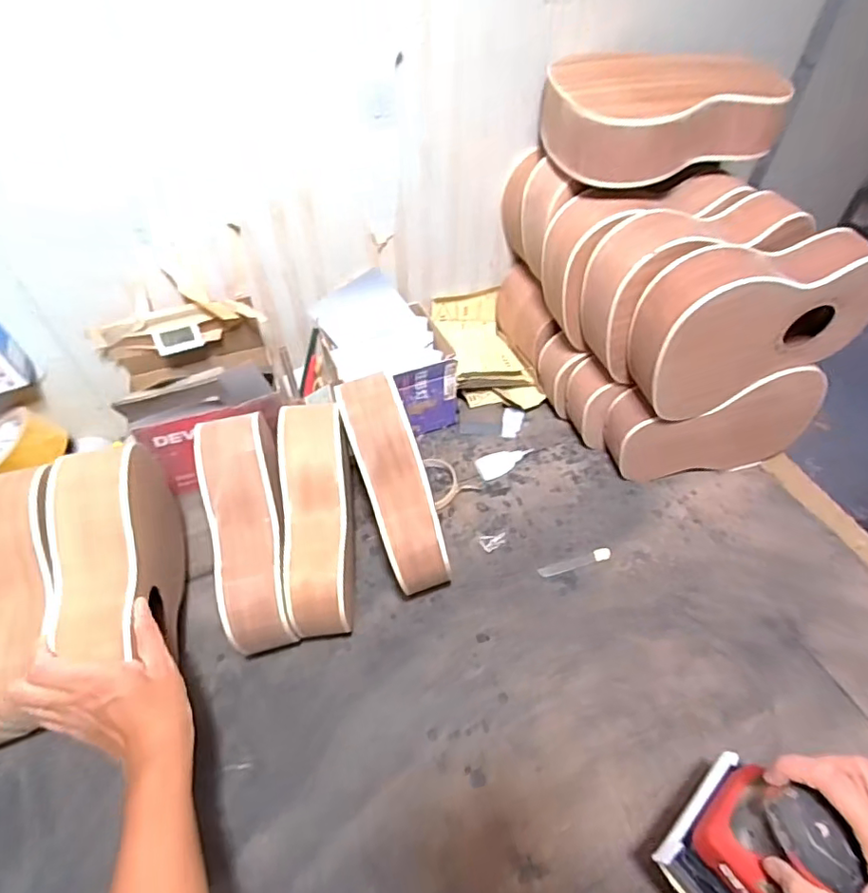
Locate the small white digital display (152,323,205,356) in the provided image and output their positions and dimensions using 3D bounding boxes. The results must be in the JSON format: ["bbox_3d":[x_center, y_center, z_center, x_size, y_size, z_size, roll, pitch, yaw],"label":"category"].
[{"bbox_3d":[-0.339,-0.143,0.734,0.058,0.036,0.012,-17,53,-13],"label":"small white digital display"}]

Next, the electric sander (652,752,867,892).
[{"bbox_3d":[0.254,0.304,0.403,0.116,0.122,0.104,-36,62,-23],"label":"electric sander"}]

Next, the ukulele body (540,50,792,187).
[{"bbox_3d":[0.256,-0.403,0.657,0.240,0.079,0.189,-15,52,-11],"label":"ukulele body"}]

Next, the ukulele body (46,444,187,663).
[{"bbox_3d":[-0.322,0.124,0.579,0.072,0.194,0.230,-11,55,-7],"label":"ukulele body"}]

